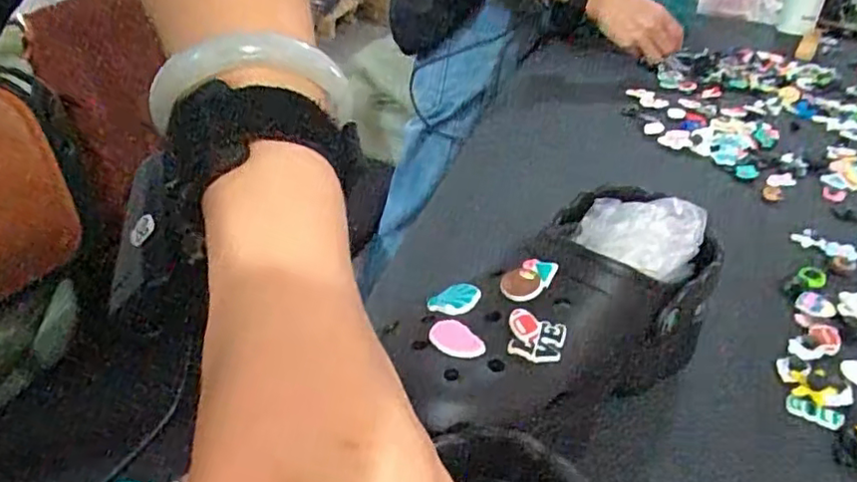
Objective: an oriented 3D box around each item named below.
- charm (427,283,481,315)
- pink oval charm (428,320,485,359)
[{"bbox_3d":[0.014,0.030,0.326,0.022,0.008,0.023,3,33,-2],"label":"charm"},{"bbox_3d":[0.013,0.045,0.296,0.018,0.004,0.026,-21,41,-34],"label":"pink oval charm"}]

